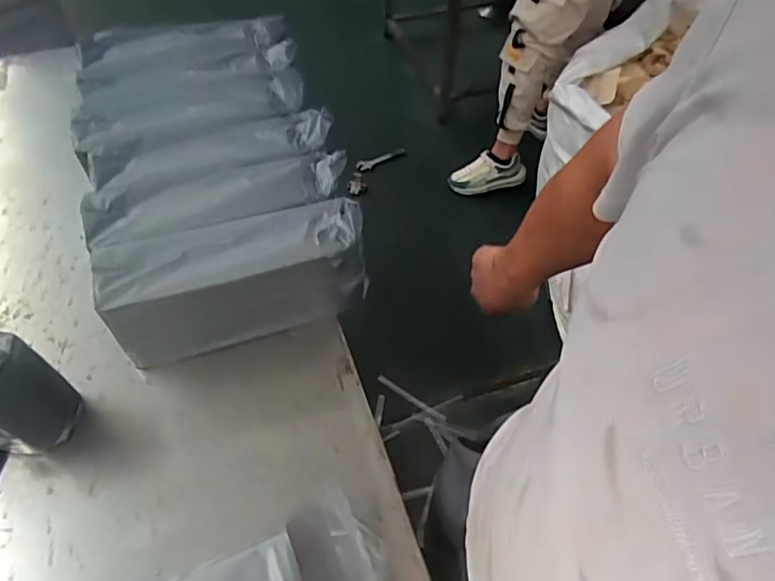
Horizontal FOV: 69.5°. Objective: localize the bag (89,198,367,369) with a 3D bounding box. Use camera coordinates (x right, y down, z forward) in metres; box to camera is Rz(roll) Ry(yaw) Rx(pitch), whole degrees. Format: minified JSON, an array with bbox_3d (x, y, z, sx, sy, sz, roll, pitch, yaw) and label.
[{"bbox_3d":[-0.185,-0.016,0.693,0.298,0.140,0.095,-14,56,-12],"label":"bag"}]

